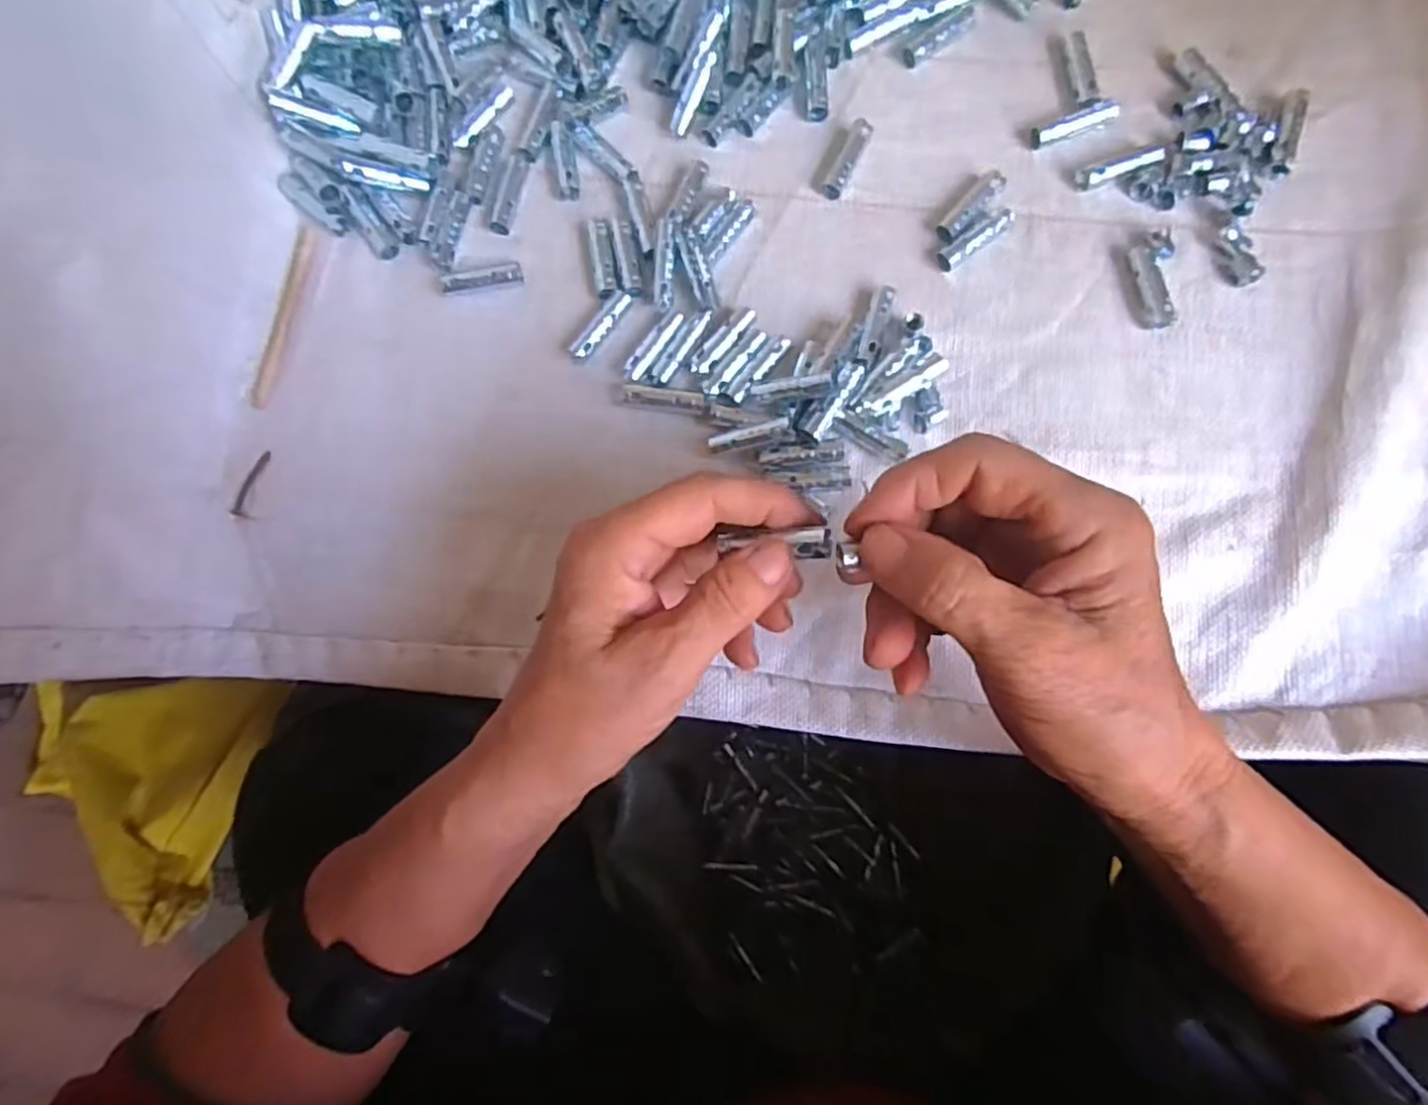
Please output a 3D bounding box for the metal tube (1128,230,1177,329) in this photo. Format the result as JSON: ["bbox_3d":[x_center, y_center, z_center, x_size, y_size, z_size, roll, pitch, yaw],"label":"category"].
[{"bbox_3d":[0.203,-0.125,0.330,0.017,0.008,0.045,-3,83,4],"label":"metal tube"}]

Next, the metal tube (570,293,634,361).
[{"bbox_3d":[-0.053,-0.108,0.342,0.008,0.010,0.038,37,87,8],"label":"metal tube"}]

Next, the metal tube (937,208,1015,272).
[{"bbox_3d":[0.125,-0.149,0.341,0.045,0.008,0.009,-36,82,0],"label":"metal tube"}]

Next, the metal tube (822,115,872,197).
[{"bbox_3d":[0.065,-0.193,0.348,0.010,0.011,0.042,25,86,7],"label":"metal tube"}]

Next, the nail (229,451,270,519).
[{"bbox_3d":[-0.222,-0.033,0.343,0.008,0.004,0.034,18,85,7],"label":"nail"}]

